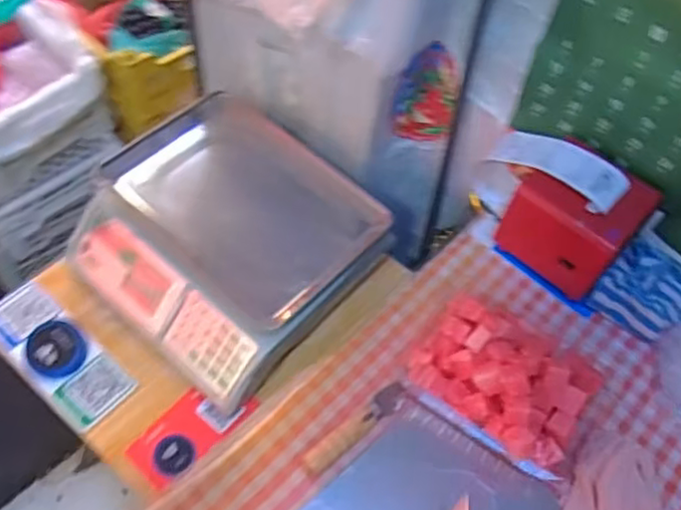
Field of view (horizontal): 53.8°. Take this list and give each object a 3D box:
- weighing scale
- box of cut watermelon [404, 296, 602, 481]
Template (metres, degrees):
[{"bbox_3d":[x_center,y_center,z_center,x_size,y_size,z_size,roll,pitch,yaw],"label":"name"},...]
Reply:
[{"bbox_3d":[-0.153,-0.027,0.887,0.325,0.137,0.304,39,62,19],"label":"weighing scale"},{"bbox_3d":[0.165,0.123,0.662,0.178,0.080,0.139,32,60,15],"label":"box of cut watermelon"}]

